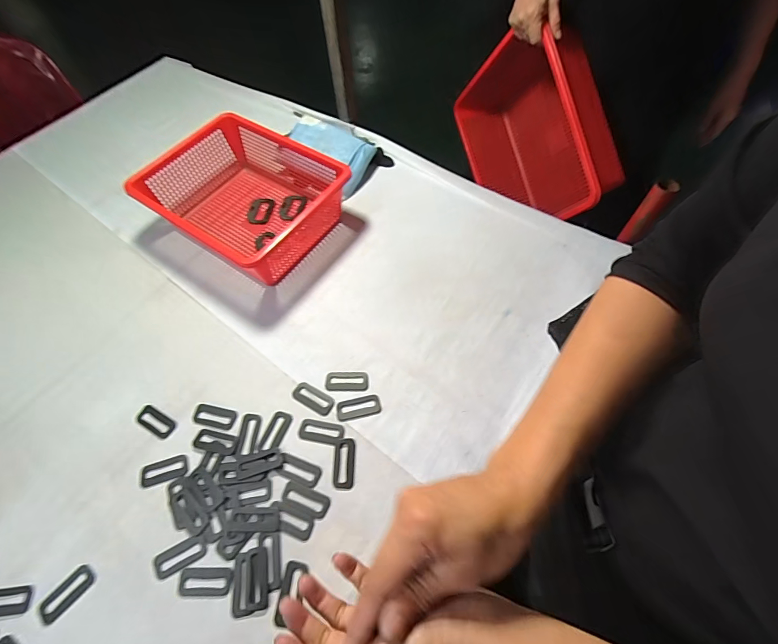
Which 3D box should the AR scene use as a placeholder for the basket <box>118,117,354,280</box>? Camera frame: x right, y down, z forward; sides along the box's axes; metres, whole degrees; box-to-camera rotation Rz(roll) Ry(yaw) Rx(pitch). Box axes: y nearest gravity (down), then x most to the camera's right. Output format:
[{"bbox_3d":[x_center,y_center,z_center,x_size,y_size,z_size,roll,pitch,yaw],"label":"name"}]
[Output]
[{"bbox_3d":[-0.243,-0.208,0.657,0.297,0.104,0.232,31,67,18],"label":"basket"}]

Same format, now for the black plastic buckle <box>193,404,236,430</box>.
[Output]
[{"bbox_3d":[-0.236,0.128,0.524,0.058,0.004,0.027,10,62,8],"label":"black plastic buckle"}]

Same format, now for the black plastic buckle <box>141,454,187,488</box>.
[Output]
[{"bbox_3d":[-0.291,0.192,0.501,0.058,0.004,0.029,-17,62,-7],"label":"black plastic buckle"}]

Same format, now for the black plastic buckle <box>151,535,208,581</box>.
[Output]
[{"bbox_3d":[-0.243,0.271,0.446,0.059,0.004,0.026,-26,63,-11],"label":"black plastic buckle"}]

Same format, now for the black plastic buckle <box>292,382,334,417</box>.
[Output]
[{"bbox_3d":[-0.105,0.106,0.534,0.063,0.004,0.029,27,66,16],"label":"black plastic buckle"}]

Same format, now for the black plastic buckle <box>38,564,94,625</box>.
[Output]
[{"bbox_3d":[-0.369,0.310,0.442,0.028,0.004,0.061,37,69,20],"label":"black plastic buckle"}]

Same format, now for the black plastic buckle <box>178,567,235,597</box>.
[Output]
[{"bbox_3d":[-0.206,0.291,0.432,0.060,0.004,0.027,-1,61,2],"label":"black plastic buckle"}]

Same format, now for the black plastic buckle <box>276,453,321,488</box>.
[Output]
[{"bbox_3d":[-0.114,0.186,0.486,0.056,0.004,0.026,19,64,13],"label":"black plastic buckle"}]

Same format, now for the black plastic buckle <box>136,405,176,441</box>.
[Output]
[{"bbox_3d":[-0.321,0.137,0.532,0.064,0.004,0.027,25,65,15],"label":"black plastic buckle"}]

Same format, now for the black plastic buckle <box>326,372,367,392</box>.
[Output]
[{"bbox_3d":[-0.059,0.083,0.542,0.059,0.004,0.028,-1,61,2],"label":"black plastic buckle"}]

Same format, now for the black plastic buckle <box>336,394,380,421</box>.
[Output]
[{"bbox_3d":[-0.041,0.116,0.524,0.059,0.004,0.028,-12,61,-4],"label":"black plastic buckle"}]

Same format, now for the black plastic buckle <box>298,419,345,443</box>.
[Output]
[{"bbox_3d":[-0.090,0.144,0.511,0.059,0.004,0.027,6,62,6],"label":"black plastic buckle"}]

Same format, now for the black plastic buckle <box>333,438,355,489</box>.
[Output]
[{"bbox_3d":[-0.057,0.178,0.489,0.025,0.004,0.060,-1,61,2],"label":"black plastic buckle"}]

